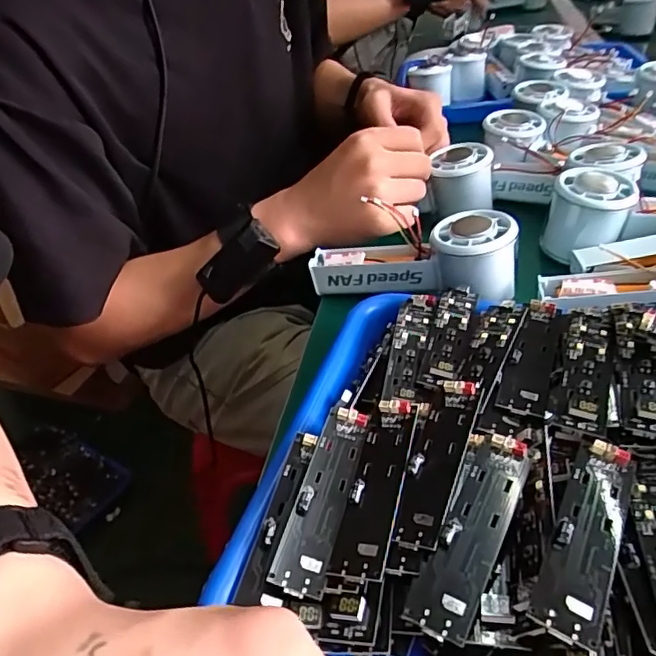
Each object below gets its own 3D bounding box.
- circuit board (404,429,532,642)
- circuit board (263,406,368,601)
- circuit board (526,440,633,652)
[{"bbox_3d":[0.060,0.082,0.234,0.027,0.014,0.089,14,42,26],"label":"circuit board"},{"bbox_3d":[-0.001,0.076,0.258,0.023,0.013,0.090,6,39,17],"label":"circuit board"},{"bbox_3d":[0.101,0.081,0.219,0.022,0.012,0.088,16,43,28],"label":"circuit board"}]

